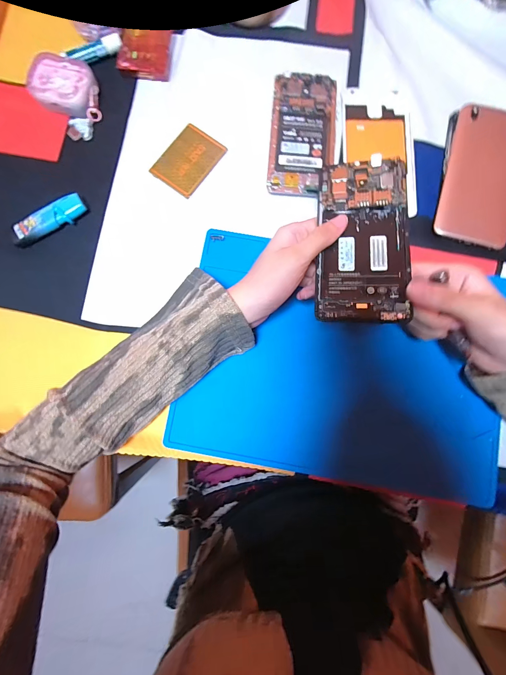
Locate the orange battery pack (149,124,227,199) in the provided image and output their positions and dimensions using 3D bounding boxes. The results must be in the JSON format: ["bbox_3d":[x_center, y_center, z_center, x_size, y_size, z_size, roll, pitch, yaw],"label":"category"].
[{"bbox_3d":[-0.072,-0.196,0.322,0.053,0.007,0.072,36,85,5],"label":"orange battery pack"}]

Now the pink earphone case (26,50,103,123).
[{"bbox_3d":[-0.208,-0.279,0.322,0.067,0.024,0.056,4,83,2],"label":"pink earphone case"}]

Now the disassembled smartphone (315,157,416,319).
[{"bbox_3d":[0.092,-0.083,0.243,0.070,0.014,0.144,6,79,1],"label":"disassembled smartphone"}]

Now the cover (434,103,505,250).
[{"bbox_3d":[0.246,-0.172,0.311,0.078,0.009,0.152,11,83,3],"label":"cover"}]

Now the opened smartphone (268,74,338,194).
[{"bbox_3d":[0.055,-0.221,0.319,0.070,0.014,0.136,4,83,2],"label":"opened smartphone"}]

